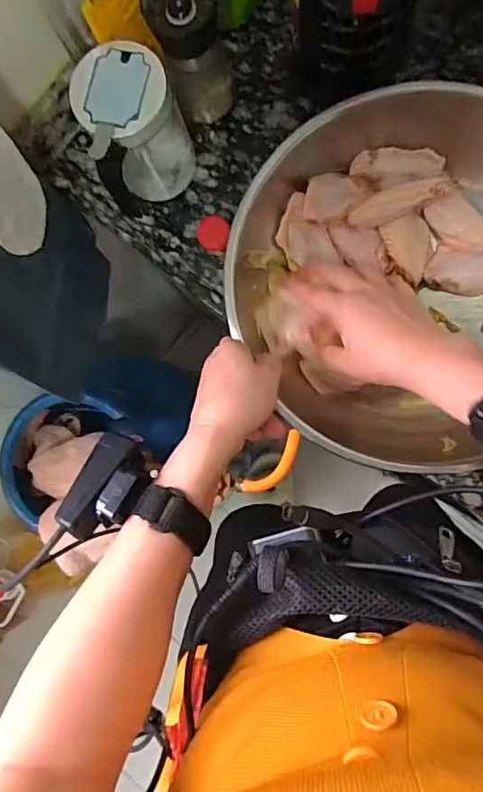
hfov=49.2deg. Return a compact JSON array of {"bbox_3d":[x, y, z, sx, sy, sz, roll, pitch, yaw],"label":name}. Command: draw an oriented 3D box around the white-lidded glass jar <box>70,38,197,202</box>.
[{"bbox_3d":[-0.093,-0.236,0.470,0.078,0.127,0.075,0,87,6],"label":"white-lidded glass jar"}]

